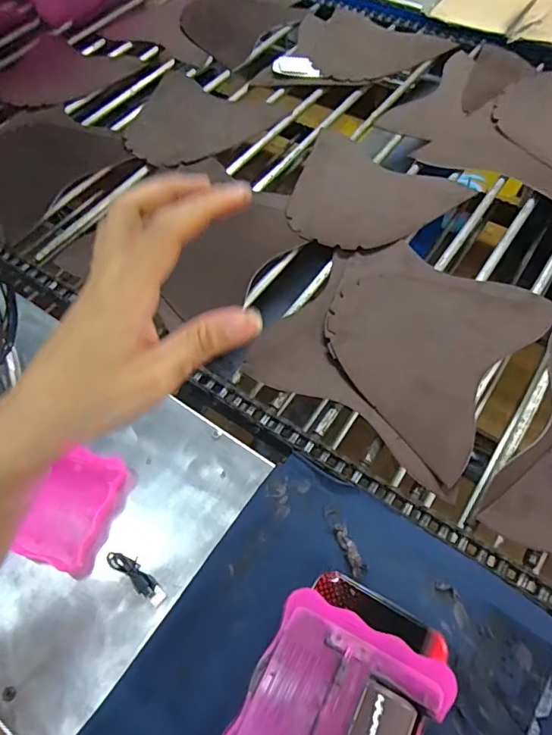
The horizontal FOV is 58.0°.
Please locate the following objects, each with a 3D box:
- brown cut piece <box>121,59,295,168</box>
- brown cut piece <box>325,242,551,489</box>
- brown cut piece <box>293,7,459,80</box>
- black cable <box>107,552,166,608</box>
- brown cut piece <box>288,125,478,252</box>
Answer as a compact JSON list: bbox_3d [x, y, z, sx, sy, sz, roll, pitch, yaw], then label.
[{"bbox_3d":[-0.134,-0.405,0.817,0.226,0.013,0.227,22,64,15],"label":"brown cut piece"},{"bbox_3d":[0.164,-0.037,0.581,0.226,0.009,0.255,32,67,20],"label":"brown cut piece"},{"bbox_3d":[0.150,-0.588,0.913,0.282,0.011,0.206,35,68,21],"label":"brown cut piece"},{"bbox_3d":[-0.125,0.184,0.444,0.067,0.008,0.018,32,67,20],"label":"black cable"},{"bbox_3d":[0.121,-0.240,0.708,0.232,0.005,0.207,32,63,16],"label":"brown cut piece"}]

